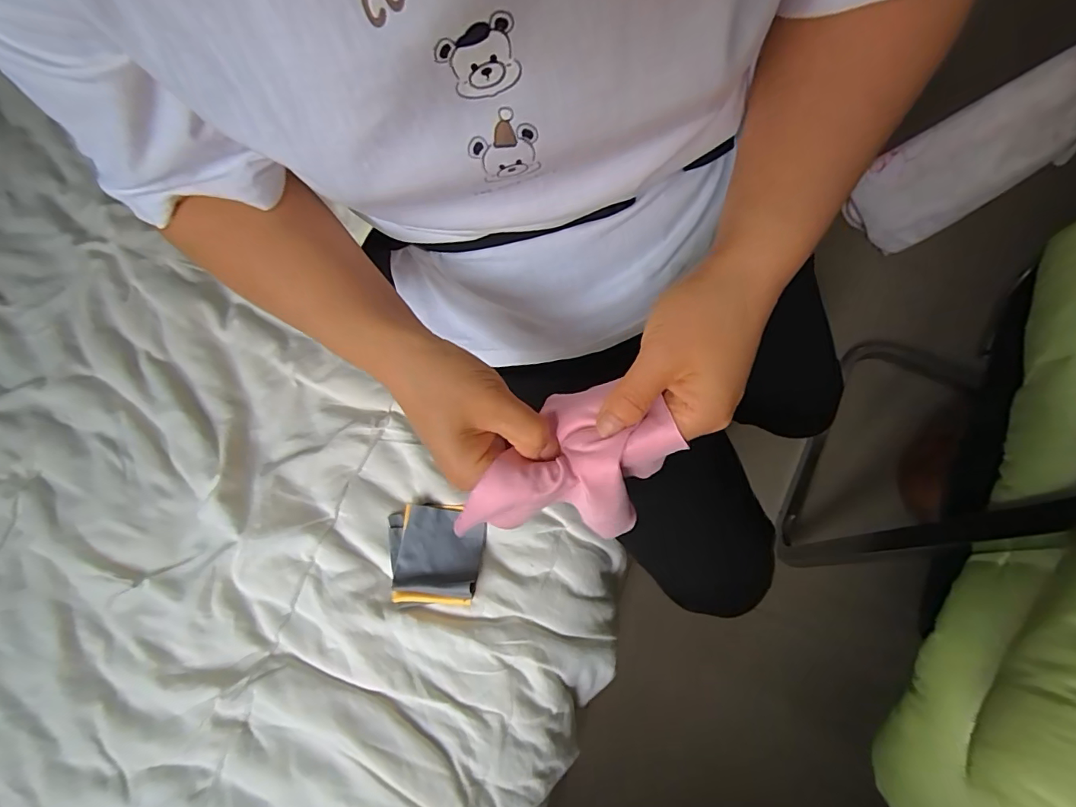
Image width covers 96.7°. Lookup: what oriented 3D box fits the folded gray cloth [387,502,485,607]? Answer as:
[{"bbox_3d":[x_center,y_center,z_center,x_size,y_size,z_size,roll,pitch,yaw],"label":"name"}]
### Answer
[{"bbox_3d":[-0.099,0.142,0.452,0.090,0.029,0.090,-4,72,0],"label":"folded gray cloth"}]

